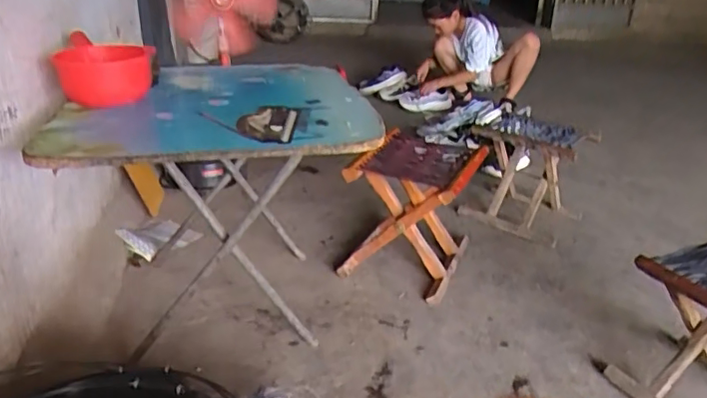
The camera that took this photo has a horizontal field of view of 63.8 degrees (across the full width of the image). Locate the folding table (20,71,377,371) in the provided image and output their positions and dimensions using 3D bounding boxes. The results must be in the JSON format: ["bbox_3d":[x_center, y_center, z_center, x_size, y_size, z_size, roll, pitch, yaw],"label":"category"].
[{"bbox_3d":[-0.281,-0.020,1.226,0.547,0.454,0.636,-3,26,-11],"label":"folding table"}]

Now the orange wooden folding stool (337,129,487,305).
[{"bbox_3d":[0.153,0.025,1.456,0.279,0.301,0.306,14,28,20],"label":"orange wooden folding stool"}]

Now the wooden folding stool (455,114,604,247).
[{"bbox_3d":[0.536,-0.082,1.748,0.325,0.282,0.324,25,33,36],"label":"wooden folding stool"}]

